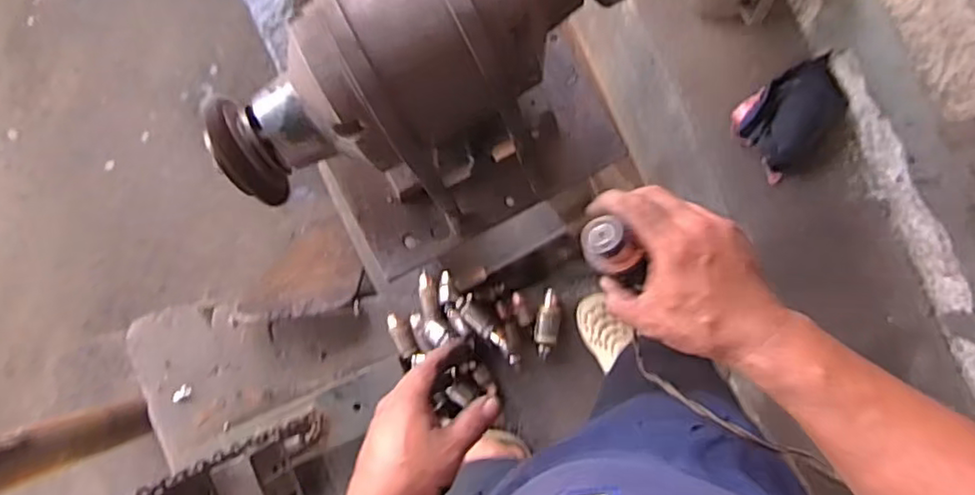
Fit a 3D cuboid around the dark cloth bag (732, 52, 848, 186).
[{"bbox_3d":[0.440,-0.181,0.924,0.145,0.034,0.128,-30,86,2],"label":"dark cloth bag"}]

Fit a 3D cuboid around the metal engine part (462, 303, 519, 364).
[{"bbox_3d":[0.008,0.190,1.435,0.043,0.039,0.177,-41,100,1],"label":"metal engine part"}]

